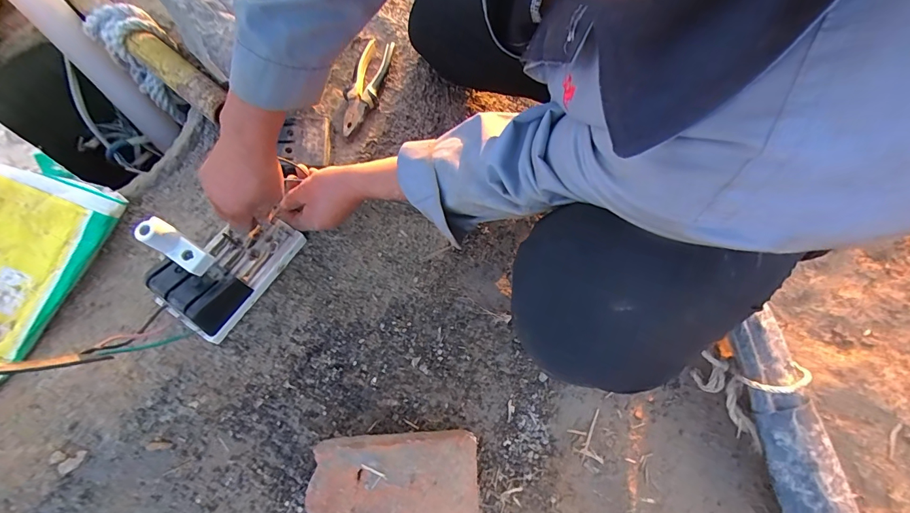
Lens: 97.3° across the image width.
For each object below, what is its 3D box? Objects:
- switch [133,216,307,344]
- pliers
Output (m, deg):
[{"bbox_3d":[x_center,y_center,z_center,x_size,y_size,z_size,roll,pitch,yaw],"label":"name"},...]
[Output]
[{"bbox_3d":[-0.297,-0.011,0.473,0.095,0.152,0.168,29,69,15],"label":"switch"},{"bbox_3d":[-0.145,-0.274,0.634,0.058,0.021,0.199,13,70,8],"label":"pliers"}]

